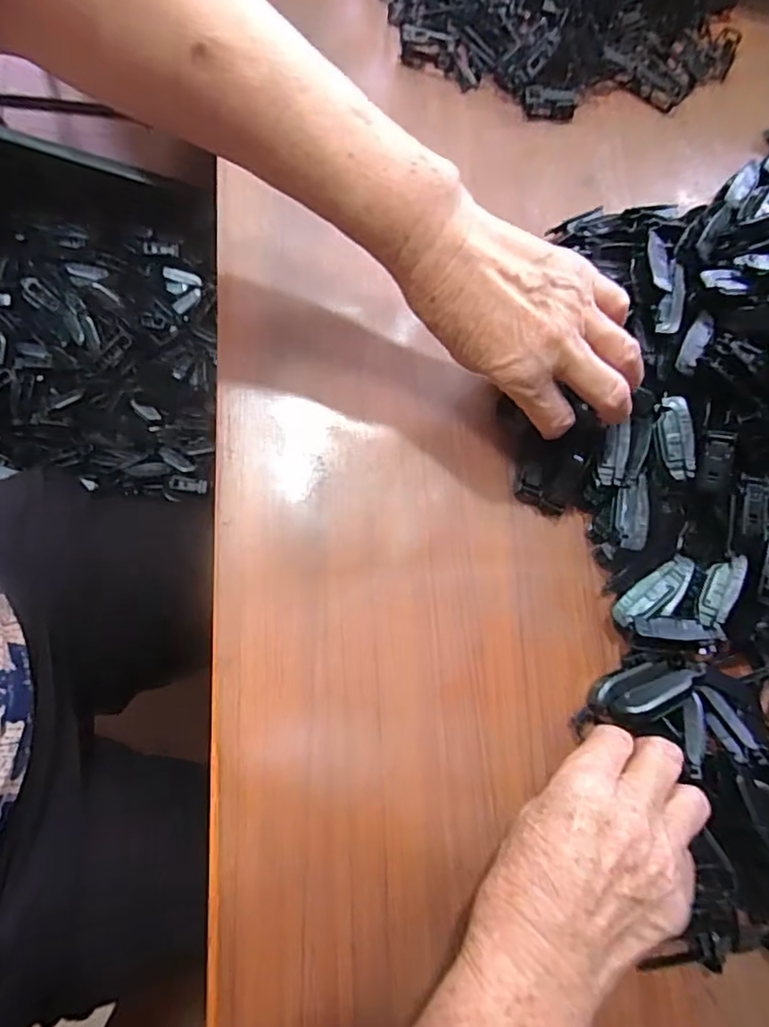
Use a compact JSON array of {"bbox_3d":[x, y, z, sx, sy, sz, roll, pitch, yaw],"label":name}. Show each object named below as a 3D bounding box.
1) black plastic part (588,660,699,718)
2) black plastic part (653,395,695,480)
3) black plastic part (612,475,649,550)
[{"bbox_3d":[0.154,0.101,0.332,0.060,0.025,0.023,-18,81,-10],"label":"black plastic part"},{"bbox_3d":[0.173,-0.044,0.336,0.019,0.009,0.048,-6,79,-8],"label":"black plastic part"},{"bbox_3d":[0.148,0.000,0.344,0.017,0.015,0.044,6,77,-5],"label":"black plastic part"}]

